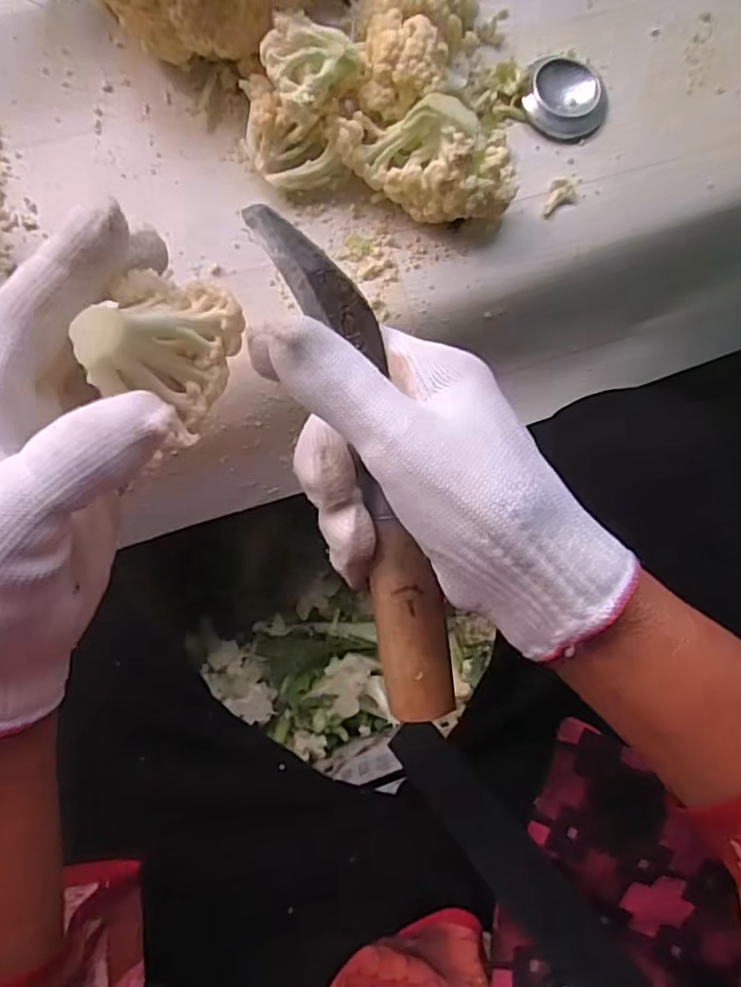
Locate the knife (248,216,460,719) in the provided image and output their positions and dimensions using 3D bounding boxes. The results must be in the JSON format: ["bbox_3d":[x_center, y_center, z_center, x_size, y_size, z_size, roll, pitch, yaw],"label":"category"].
[{"bbox_3d":[-0.003,-0.015,0.242,0.033,0.020,0.201,-15,85,-3],"label":"knife"}]

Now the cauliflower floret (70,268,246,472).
[{"bbox_3d":[-0.073,-0.050,0.221,0.041,0.035,0.058,25,89,-2],"label":"cauliflower floret"}]

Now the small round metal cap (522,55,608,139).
[{"bbox_3d":[0.137,-0.277,0.443,0.058,0.009,0.051,-7,84,-5],"label":"small round metal cap"}]

